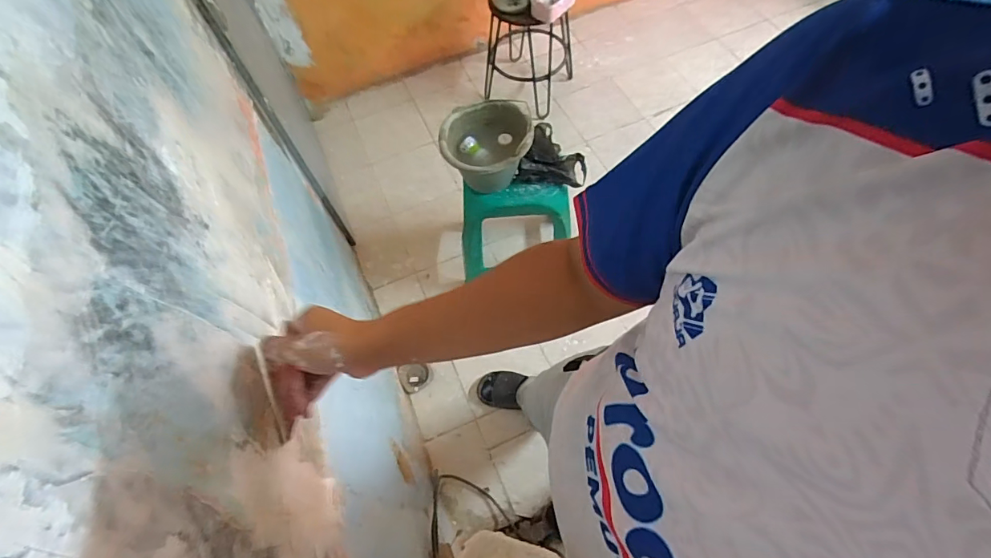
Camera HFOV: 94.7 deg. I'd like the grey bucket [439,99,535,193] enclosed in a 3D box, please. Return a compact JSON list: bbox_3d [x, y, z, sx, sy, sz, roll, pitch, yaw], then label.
[{"bbox_3d":[-0.026,-0.355,1.267,0.241,0.171,0.242,-2,63,3],"label":"grey bucket"}]

